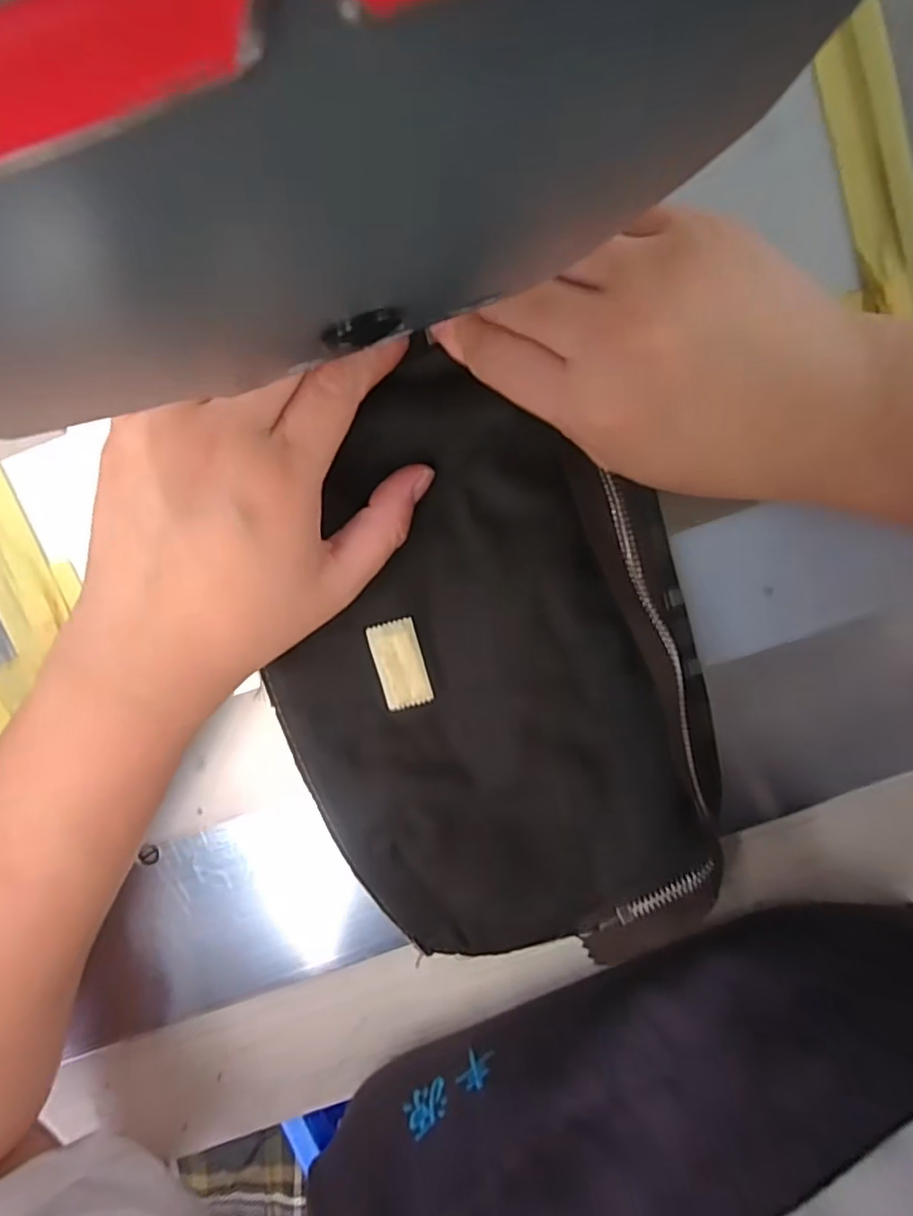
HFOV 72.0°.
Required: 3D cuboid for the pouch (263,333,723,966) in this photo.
[{"bbox_3d":[0.013,0.028,0.241,0.156,0.017,0.229,-16,100,1],"label":"pouch"}]

